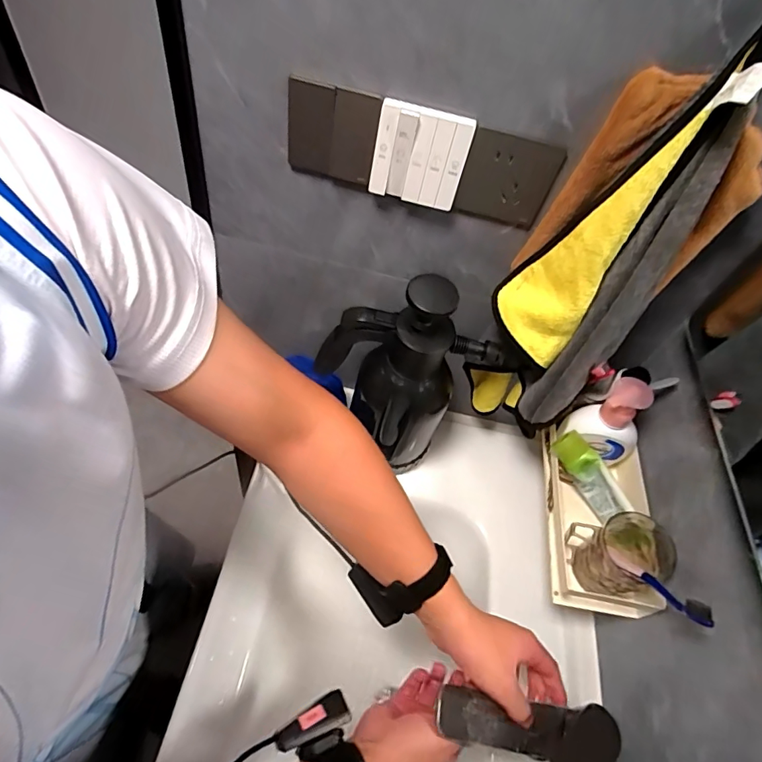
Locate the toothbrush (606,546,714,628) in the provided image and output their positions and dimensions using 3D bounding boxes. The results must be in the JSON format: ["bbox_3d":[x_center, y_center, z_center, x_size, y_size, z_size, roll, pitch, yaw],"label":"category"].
[{"bbox_3d":[0.266,0.197,0.471,0.014,0.155,0.019,-3,93,-7],"label":"toothbrush"}]

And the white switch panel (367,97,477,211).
[{"bbox_3d":[0.036,-0.214,0.463,0.089,0.086,0.013,12,54,4],"label":"white switch panel"}]

